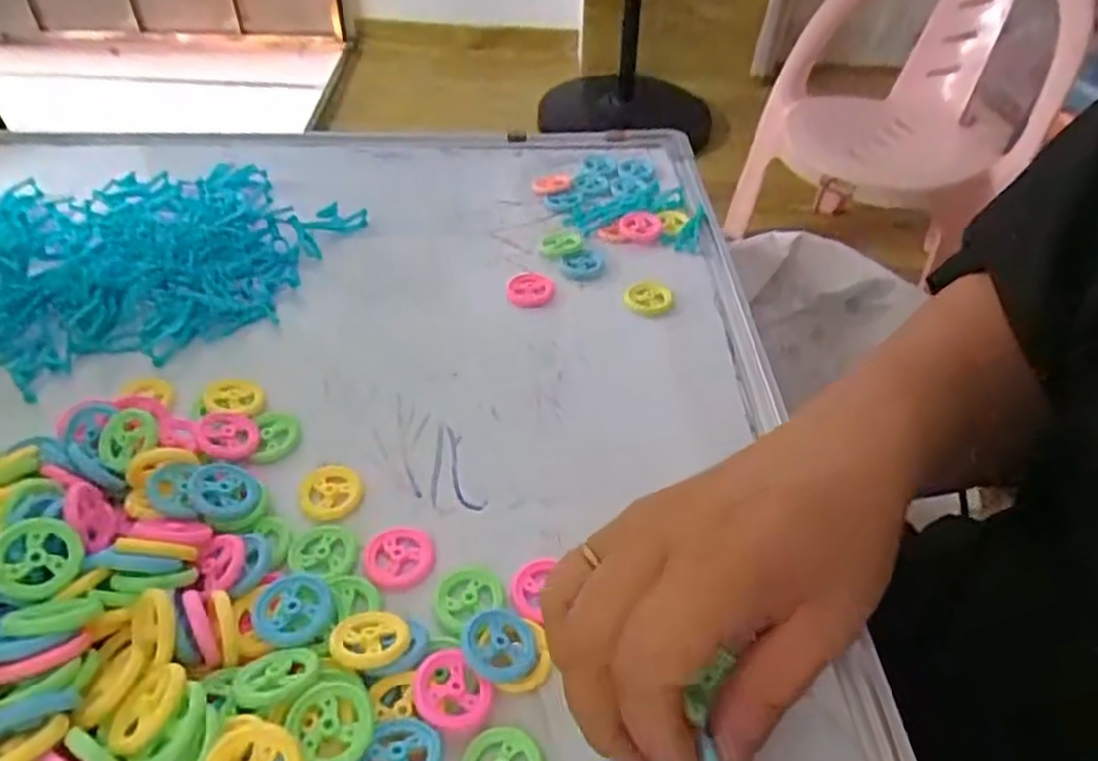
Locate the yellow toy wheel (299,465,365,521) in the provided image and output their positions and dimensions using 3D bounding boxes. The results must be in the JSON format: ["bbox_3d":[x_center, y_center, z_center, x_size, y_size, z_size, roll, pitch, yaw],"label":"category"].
[{"bbox_3d":[-0.102,0.052,0.344,0.028,0.007,0.028,1,43,-1],"label":"yellow toy wheel"}]

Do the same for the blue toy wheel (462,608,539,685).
[{"bbox_3d":[-0.018,0.102,0.283,0.029,0.005,0.028,14,46,-15],"label":"blue toy wheel"}]

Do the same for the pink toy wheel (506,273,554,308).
[{"bbox_3d":[-0.012,-0.057,0.461,0.029,0.006,0.027,-3,43,-6],"label":"pink toy wheel"}]

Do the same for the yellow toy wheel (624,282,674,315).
[{"bbox_3d":[0.063,-0.052,0.459,0.030,0.008,0.030,1,43,-1],"label":"yellow toy wheel"}]

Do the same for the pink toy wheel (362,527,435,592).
[{"bbox_3d":[-0.066,0.077,0.321,0.030,0.004,0.030,1,43,-1],"label":"pink toy wheel"}]

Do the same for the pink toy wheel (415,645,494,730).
[{"bbox_3d":[-0.037,0.116,0.271,0.030,0.008,0.025,43,51,18],"label":"pink toy wheel"}]

